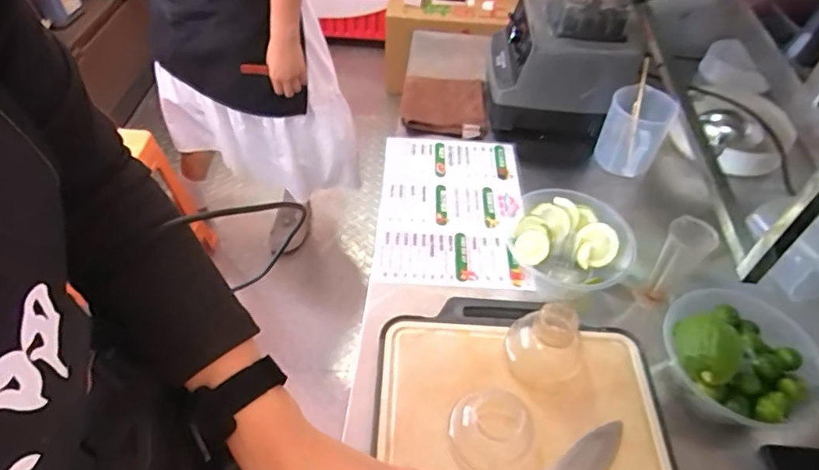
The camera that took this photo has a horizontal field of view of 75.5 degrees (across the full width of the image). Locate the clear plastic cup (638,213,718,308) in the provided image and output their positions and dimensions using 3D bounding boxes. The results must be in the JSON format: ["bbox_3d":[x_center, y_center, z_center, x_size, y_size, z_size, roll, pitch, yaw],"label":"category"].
[{"bbox_3d":[0.320,0.035,0.644,0.043,0.126,0.046,1,49,-1],"label":"clear plastic cup"}]

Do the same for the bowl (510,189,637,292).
[{"bbox_3d":[0.207,0.009,0.686,0.146,0.058,0.141,1,49,-1],"label":"bowl"}]

